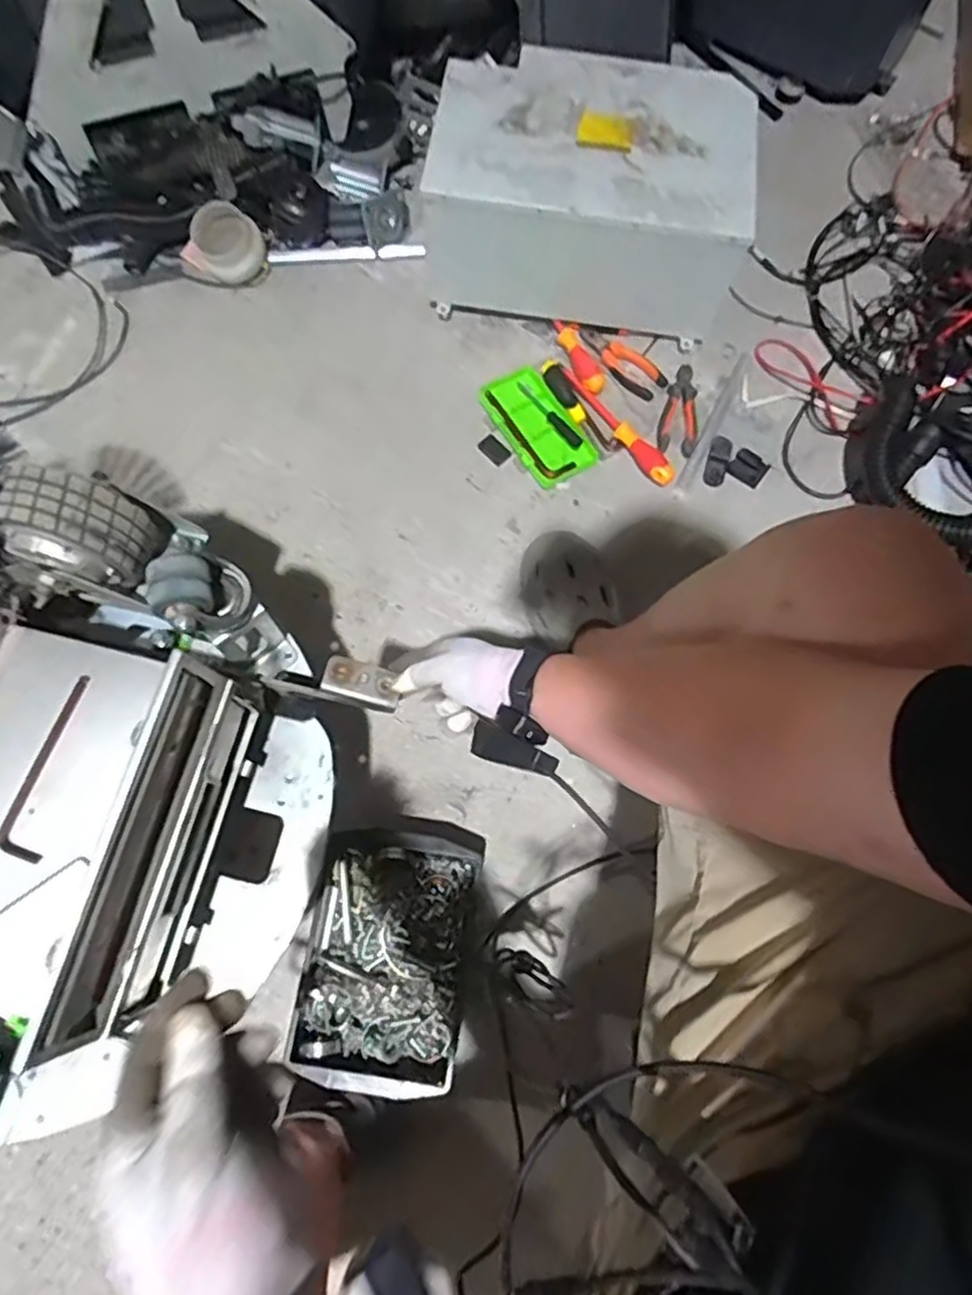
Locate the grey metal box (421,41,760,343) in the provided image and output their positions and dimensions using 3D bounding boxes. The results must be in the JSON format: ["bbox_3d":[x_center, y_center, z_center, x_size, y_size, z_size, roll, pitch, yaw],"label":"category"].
[{"bbox_3d":[0.150,-0.656,1.020,0.430,0.214,0.284,9,72,1],"label":"grey metal box"}]

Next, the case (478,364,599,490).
[{"bbox_3d":[0.074,-0.325,1.016,0.098,0.022,0.195,-32,75,-11],"label":"case"}]

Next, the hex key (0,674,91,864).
[{"bbox_3d":[-0.342,0.090,0.538,0.032,0.010,0.141,7,71,0],"label":"hex key"}]

